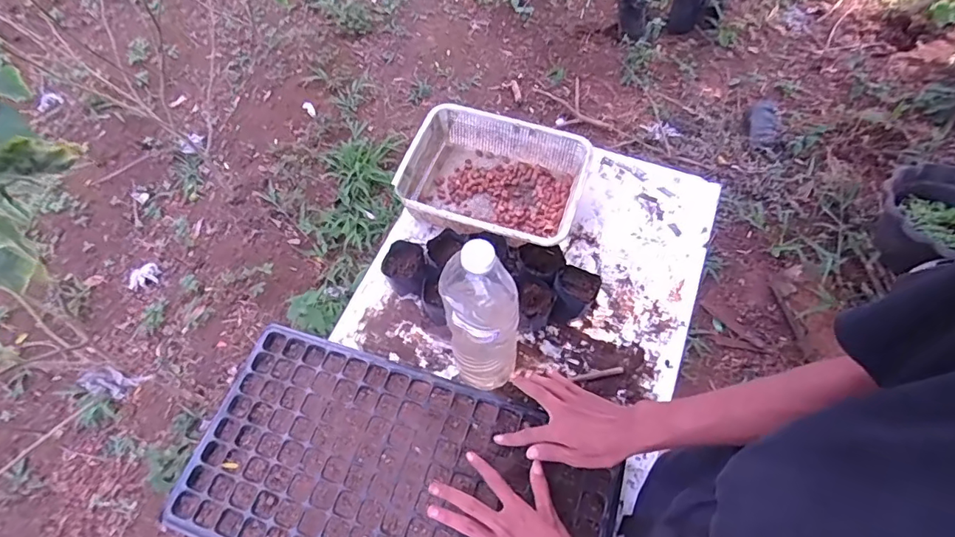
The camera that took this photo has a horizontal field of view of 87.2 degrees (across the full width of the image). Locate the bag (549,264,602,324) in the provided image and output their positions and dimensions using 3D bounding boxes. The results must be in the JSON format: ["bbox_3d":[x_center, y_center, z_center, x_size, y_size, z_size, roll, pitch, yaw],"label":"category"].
[{"bbox_3d":[0.144,0.043,0.749,0.062,0.068,0.067,16,63,10],"label":"bag"}]

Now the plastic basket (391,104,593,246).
[{"bbox_3d":[0.024,-0.142,0.845,0.288,0.087,0.219,17,63,11],"label":"plastic basket"}]

